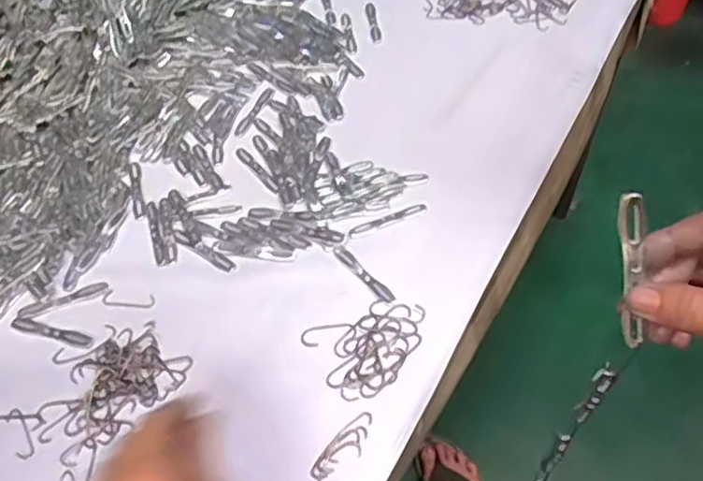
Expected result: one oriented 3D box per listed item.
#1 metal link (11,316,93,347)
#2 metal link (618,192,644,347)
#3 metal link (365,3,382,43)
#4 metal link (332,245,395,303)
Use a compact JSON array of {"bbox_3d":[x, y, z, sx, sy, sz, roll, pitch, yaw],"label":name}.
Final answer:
[{"bbox_3d":[-0.228,0.069,0.510,0.067,0.004,0.012,12,56,11],"label":"metal link"},{"bbox_3d":[0.118,0.014,0.283,0.010,0.071,0.006,-11,21,-5],"label":"metal link"},{"bbox_3d":[0.024,-0.239,0.733,0.013,0.006,0.066,-7,54,-2],"label":"metal link"},{"bbox_3d":[0.009,0.026,0.529,0.010,0.004,0.067,-36,60,-21],"label":"metal link"}]

